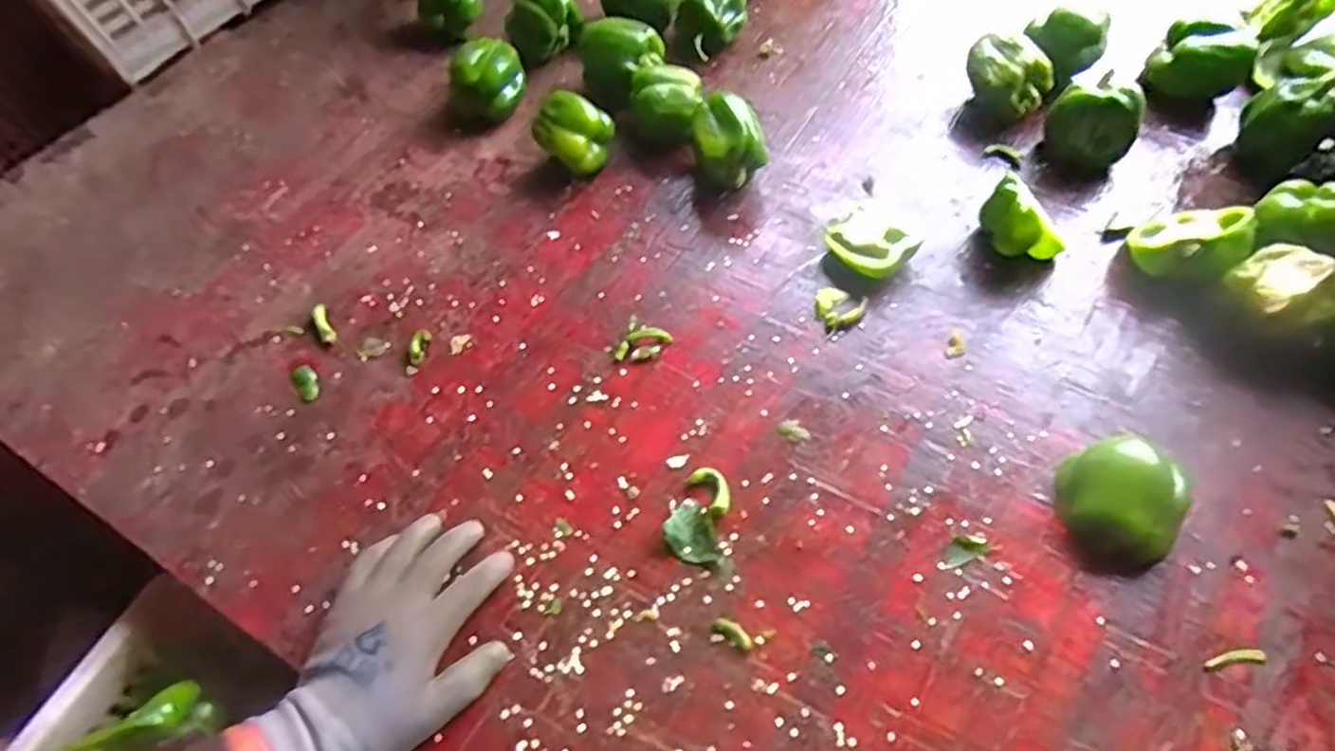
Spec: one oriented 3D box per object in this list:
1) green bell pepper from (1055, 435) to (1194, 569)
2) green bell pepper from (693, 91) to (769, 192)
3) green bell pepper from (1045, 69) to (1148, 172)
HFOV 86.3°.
[{"bbox_3d":[0.309,0.083,0.475,0.079,0.043,0.080,-2,57,3],"label":"green bell pepper"},{"bbox_3d":[0.058,-0.216,0.672,0.063,0.076,0.077,-10,61,-4],"label":"green bell pepper"},{"bbox_3d":[0.383,-0.218,0.646,0.075,0.080,0.063,31,66,18],"label":"green bell pepper"}]

